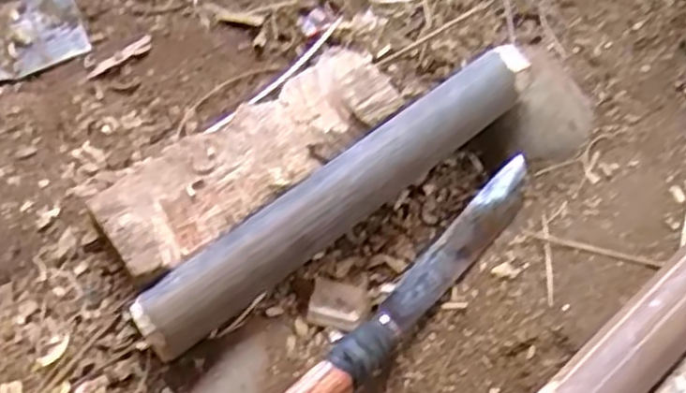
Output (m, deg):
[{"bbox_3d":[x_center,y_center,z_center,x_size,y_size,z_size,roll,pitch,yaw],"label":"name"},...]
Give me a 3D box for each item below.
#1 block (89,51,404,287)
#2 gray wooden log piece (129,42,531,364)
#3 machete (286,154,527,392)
[{"bbox_3d":[-0.089,-0.041,0.673,0.294,0.056,0.119,-34,70,-16],"label":"block"},{"bbox_3d":[0.003,-0.003,0.654,0.419,0.065,0.061,-35,71,-17],"label":"gray wooden log piece"},{"bbox_3d":[0.060,0.087,0.638,0.043,0.028,0.351,47,65,0],"label":"machete"}]

